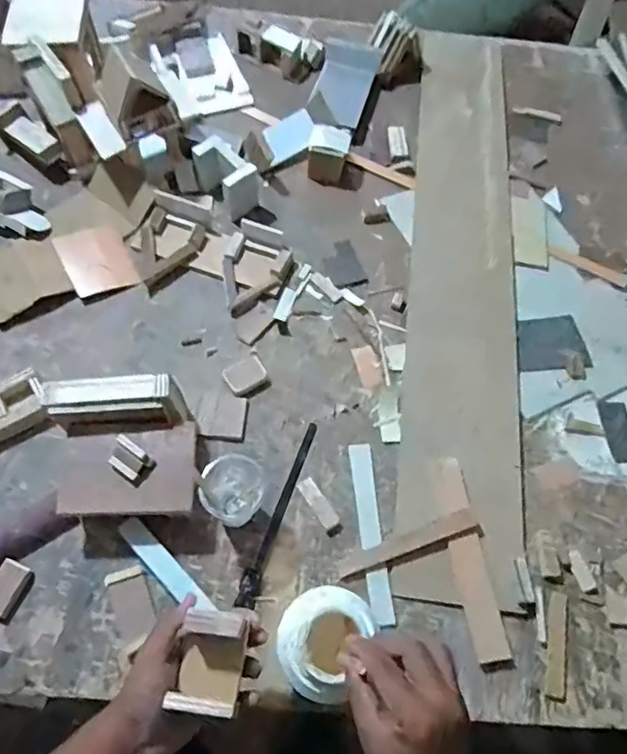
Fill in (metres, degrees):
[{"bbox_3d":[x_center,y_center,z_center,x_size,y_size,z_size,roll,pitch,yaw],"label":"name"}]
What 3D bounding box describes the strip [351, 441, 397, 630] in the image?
[{"bbox_3d":[0.070,0.185,0.664,0.028,0.008,0.213,-5,64,-4],"label":"strip"}]

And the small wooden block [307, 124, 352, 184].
[{"bbox_3d":[0.025,-0.370,0.896,0.069,0.068,0.064,8,64,1],"label":"small wooden block"}]

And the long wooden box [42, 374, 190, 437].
[{"bbox_3d":[-0.230,0.034,0.628,0.145,0.055,0.056,-4,64,-4],"label":"long wooden box"}]

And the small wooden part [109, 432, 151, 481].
[{"bbox_3d":[-0.208,0.089,0.607,0.042,0.018,0.033,31,67,12],"label":"small wooden part"}]

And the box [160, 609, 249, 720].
[{"bbox_3d":[-0.086,0.239,0.457,0.053,0.051,0.073,8,64,1],"label":"box"}]

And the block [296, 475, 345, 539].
[{"bbox_3d":[0.009,0.159,0.670,0.021,0.009,0.077,-28,68,-15],"label":"block"}]

